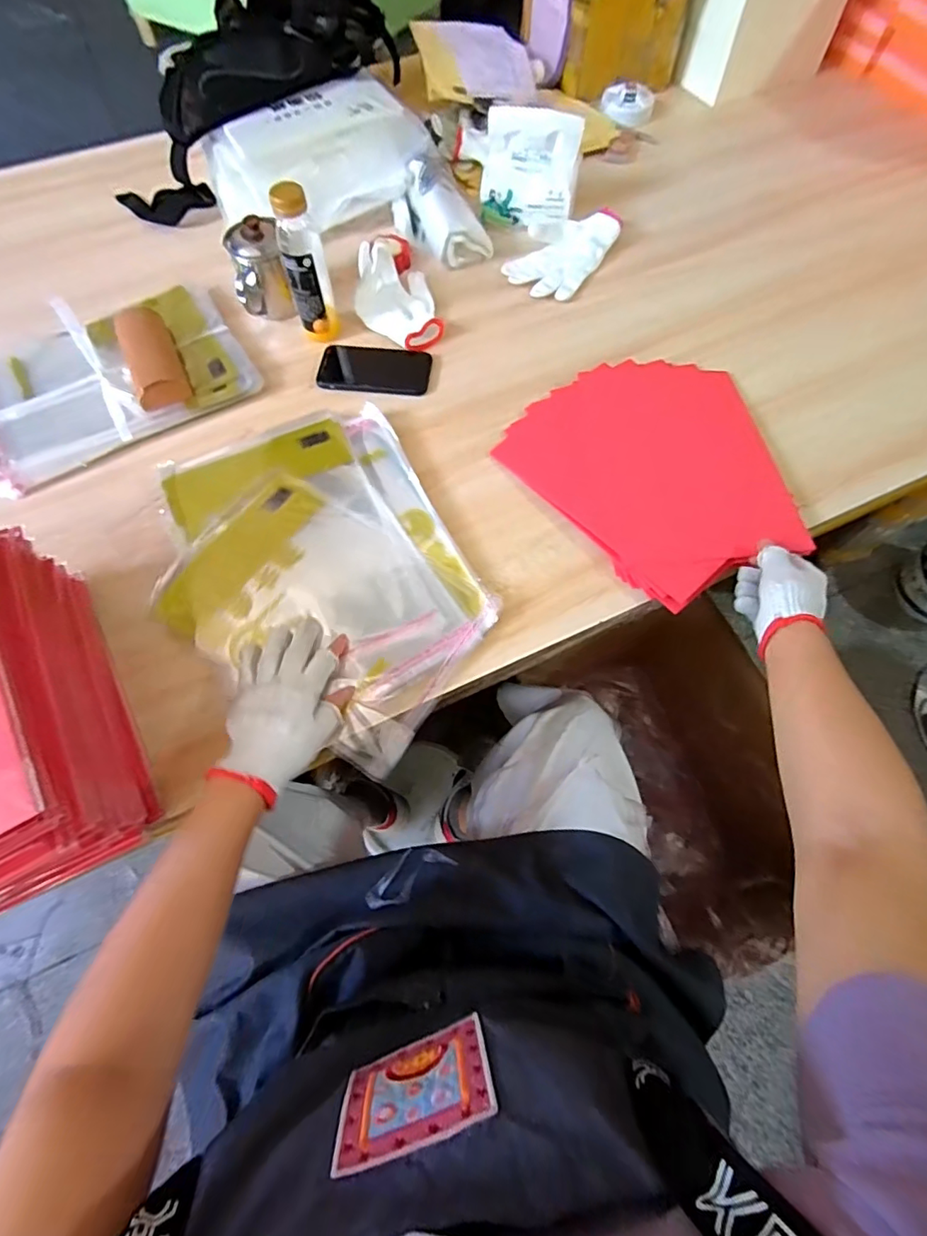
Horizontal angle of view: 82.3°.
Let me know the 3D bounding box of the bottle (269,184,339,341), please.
[{"bbox_3d":[-0.201,-0.445,0.674,0.050,0.167,0.045,-10,67,-5],"label":"bottle"}]

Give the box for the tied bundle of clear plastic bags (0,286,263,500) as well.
[{"bbox_3d":[-0.471,-0.322,0.690,0.353,0.034,0.232,-31,69,-12],"label":"tied bundle of clear plastic bags"}]

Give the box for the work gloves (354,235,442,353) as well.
[{"bbox_3d":[-0.104,-0.481,0.764,0.109,0.050,0.223,-13,68,-6],"label":"work gloves"}]

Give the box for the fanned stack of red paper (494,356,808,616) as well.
[{"bbox_3d":[0.242,-0.189,0.643,0.286,0.021,0.321,-37,69,-10],"label":"fanned stack of red paper"}]

